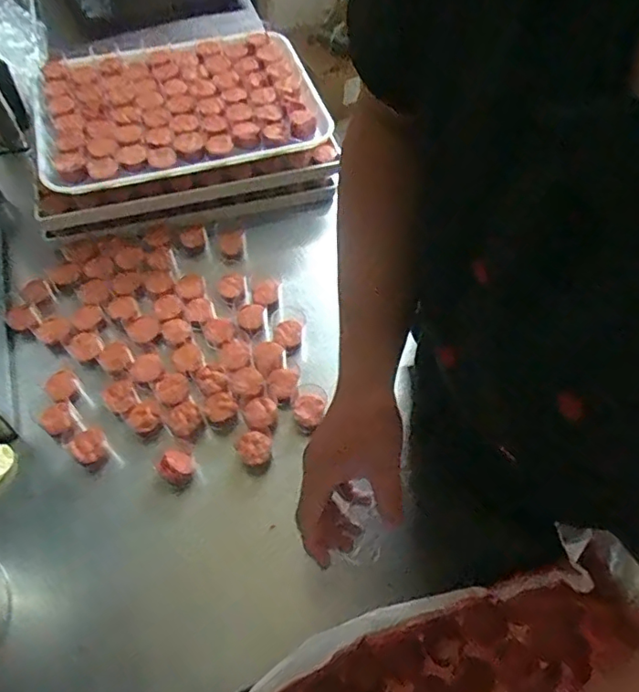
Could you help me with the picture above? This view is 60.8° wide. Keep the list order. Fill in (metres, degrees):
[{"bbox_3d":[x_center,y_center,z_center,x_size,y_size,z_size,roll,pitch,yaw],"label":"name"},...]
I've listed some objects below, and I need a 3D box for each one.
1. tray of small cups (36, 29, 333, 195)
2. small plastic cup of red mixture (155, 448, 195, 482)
[{"bbox_3d":[-0.220,-0.381,0.851,0.415,0.052,0.307,-13,59,-11],"label":"tray of small cups"},{"bbox_3d":[-0.169,0.144,0.646,0.042,0.045,0.045,1,56,-2],"label":"small plastic cup of red mixture"}]

